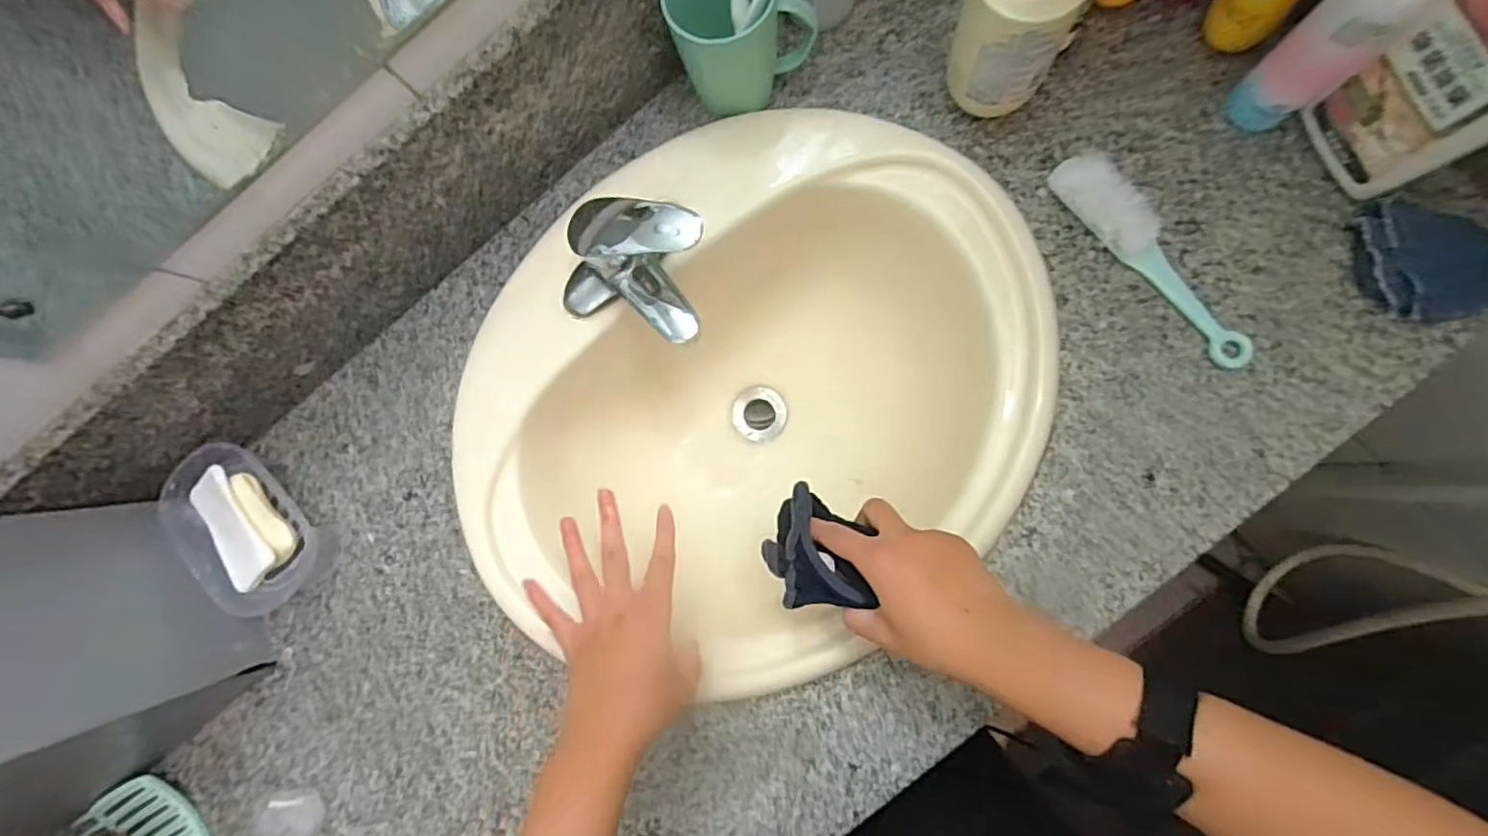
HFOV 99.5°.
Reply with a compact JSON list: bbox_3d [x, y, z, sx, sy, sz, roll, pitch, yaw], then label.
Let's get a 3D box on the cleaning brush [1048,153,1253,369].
[{"bbox_3d":[0.324,-0.127,0.497,0.041,0.021,0.205,-35,82,3],"label":"cleaning brush"}]

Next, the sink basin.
[{"bbox_3d":[-0.005,-0.024,0.588,0.513,0.198,0.414,-37,82,3],"label":"sink basin"}]

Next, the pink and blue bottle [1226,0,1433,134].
[{"bbox_3d":[0.399,-0.256,0.425,0.042,0.171,0.047,-37,82,3],"label":"pink and blue bottle"}]

